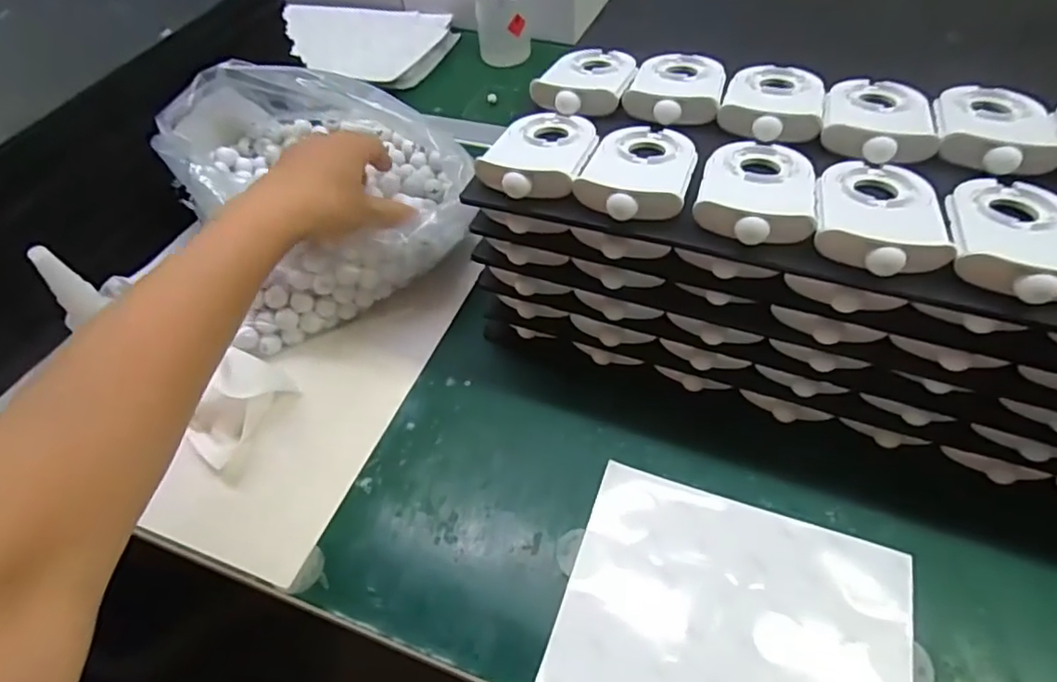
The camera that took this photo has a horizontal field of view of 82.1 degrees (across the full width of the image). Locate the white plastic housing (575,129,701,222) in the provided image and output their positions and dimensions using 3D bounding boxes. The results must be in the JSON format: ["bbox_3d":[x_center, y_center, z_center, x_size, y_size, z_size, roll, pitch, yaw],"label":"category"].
[{"bbox_3d":[0.063,-0.100,0.338,0.057,0.017,0.088,13,53,15],"label":"white plastic housing"}]

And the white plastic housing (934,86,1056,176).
[{"bbox_3d":[0.262,-0.124,0.337,0.058,0.018,0.083,16,54,17],"label":"white plastic housing"}]

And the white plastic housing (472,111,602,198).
[{"bbox_3d":[0.008,-0.114,0.358,0.058,0.020,0.086,13,53,14],"label":"white plastic housing"}]

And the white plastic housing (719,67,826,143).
[{"bbox_3d":[0.151,-0.151,0.371,0.057,0.018,0.086,14,53,16],"label":"white plastic housing"}]

